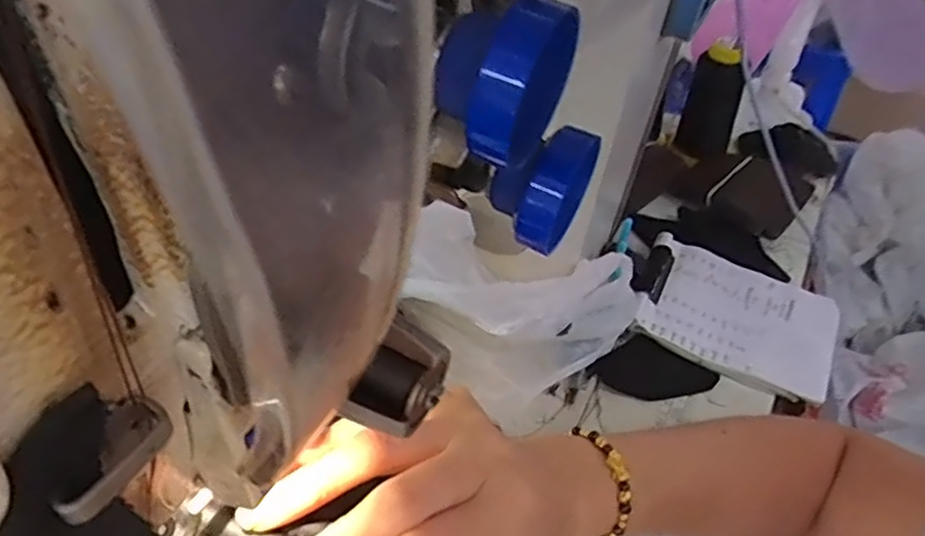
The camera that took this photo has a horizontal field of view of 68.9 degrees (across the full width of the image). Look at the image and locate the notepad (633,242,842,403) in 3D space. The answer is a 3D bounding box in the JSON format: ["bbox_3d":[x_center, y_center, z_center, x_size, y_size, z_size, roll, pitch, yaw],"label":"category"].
[{"bbox_3d":[0.214,0.037,0.517,0.133,0.019,0.101,20,49,21],"label":"notepad"}]

